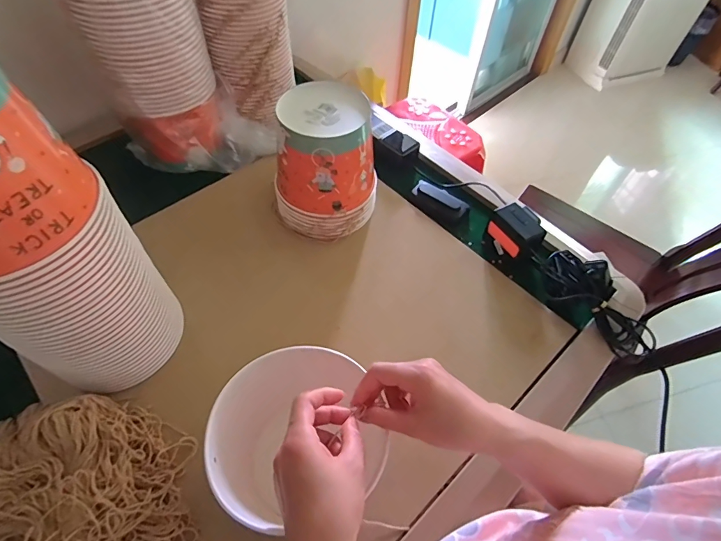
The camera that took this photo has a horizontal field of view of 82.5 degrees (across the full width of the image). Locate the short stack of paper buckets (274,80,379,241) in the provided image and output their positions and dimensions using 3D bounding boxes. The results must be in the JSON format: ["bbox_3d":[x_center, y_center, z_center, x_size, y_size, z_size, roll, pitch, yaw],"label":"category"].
[{"bbox_3d":[-0.051,-0.167,0.639,0.146,0.186,0.145,1,55,-1],"label":"short stack of paper buckets"}]

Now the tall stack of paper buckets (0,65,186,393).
[{"bbox_3d":[-0.306,-0.016,0.401,0.132,0.351,0.132,-9,55,-9],"label":"tall stack of paper buckets"}]

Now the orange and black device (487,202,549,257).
[{"bbox_3d":[0.251,-0.055,0.660,0.055,0.072,0.084,-25,59,-19],"label":"orange and black device"}]

